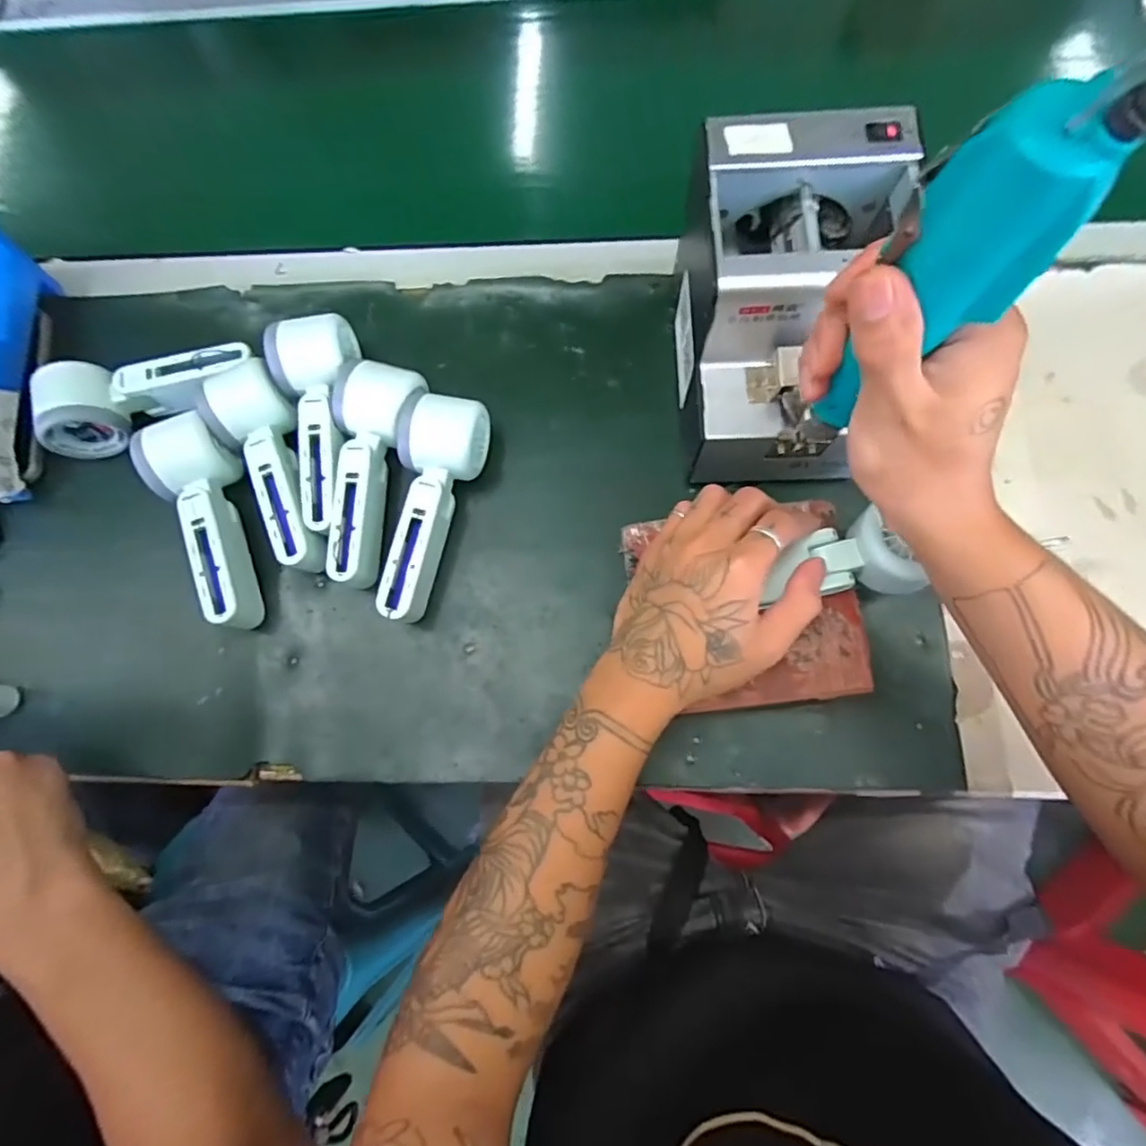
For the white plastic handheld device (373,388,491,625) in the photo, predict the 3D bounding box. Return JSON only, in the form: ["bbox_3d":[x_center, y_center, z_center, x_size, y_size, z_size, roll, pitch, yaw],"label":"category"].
[{"bbox_3d":[-0.111,-0.048,0.427,0.054,0.058,0.160,14,77,7],"label":"white plastic handheld device"}]

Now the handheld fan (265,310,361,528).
[{"bbox_3d":[-0.189,-0.110,0.440,0.064,0.051,0.162,-5,75,3],"label":"handheld fan"}]

